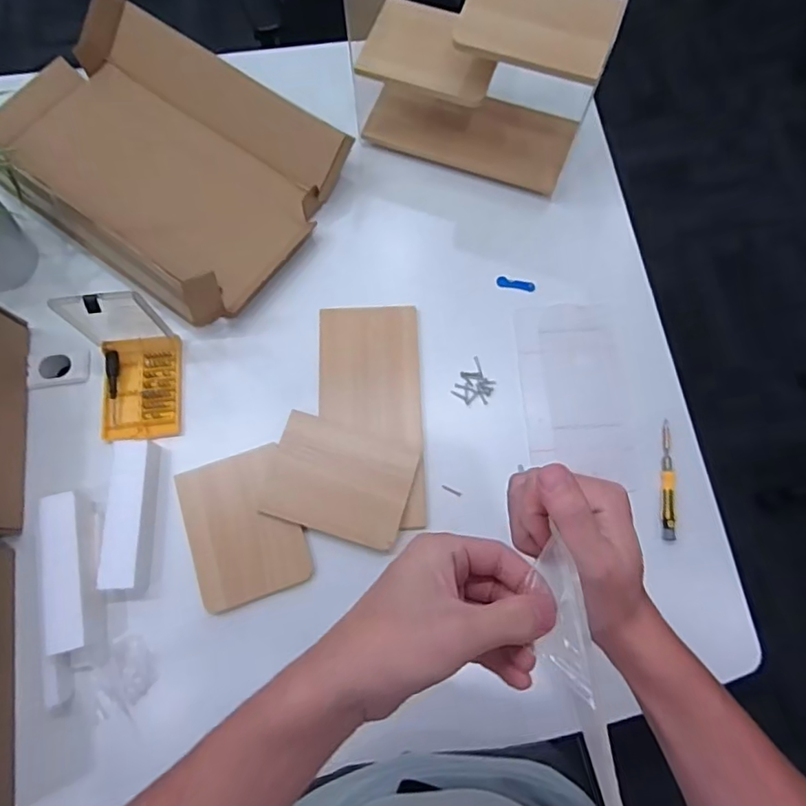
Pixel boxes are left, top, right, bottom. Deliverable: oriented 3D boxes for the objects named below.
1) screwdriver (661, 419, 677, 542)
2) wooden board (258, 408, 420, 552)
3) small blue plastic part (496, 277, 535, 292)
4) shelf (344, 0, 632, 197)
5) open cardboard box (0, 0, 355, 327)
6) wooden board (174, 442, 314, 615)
[{"bbox_3d":[0.387,0.113,0.801,0.019,0.015,0.171,5,72,1],"label":"screwdriver"},{"bbox_3d":[-0.090,0.110,0.797,0.204,0.015,0.156,16,73,5],"label":"wooden board"},{"bbox_3d":[0.187,-0.196,0.908,0.062,0.006,0.018,18,87,10],"label":"small blue plastic part"},{"bbox_3d":[0.116,-0.508,0.833,0.382,0.261,0.175,20,73,6],"label":"shelf"},{"bbox_3d":[-0.418,-0.422,0.928,0.576,0.116,0.403,32,75,9],"label":"open cardboard box"},{"bbox_3d":[-0.231,0.175,0.780,0.154,0.016,0.201,-19,73,-6],"label":"wooden board"}]

